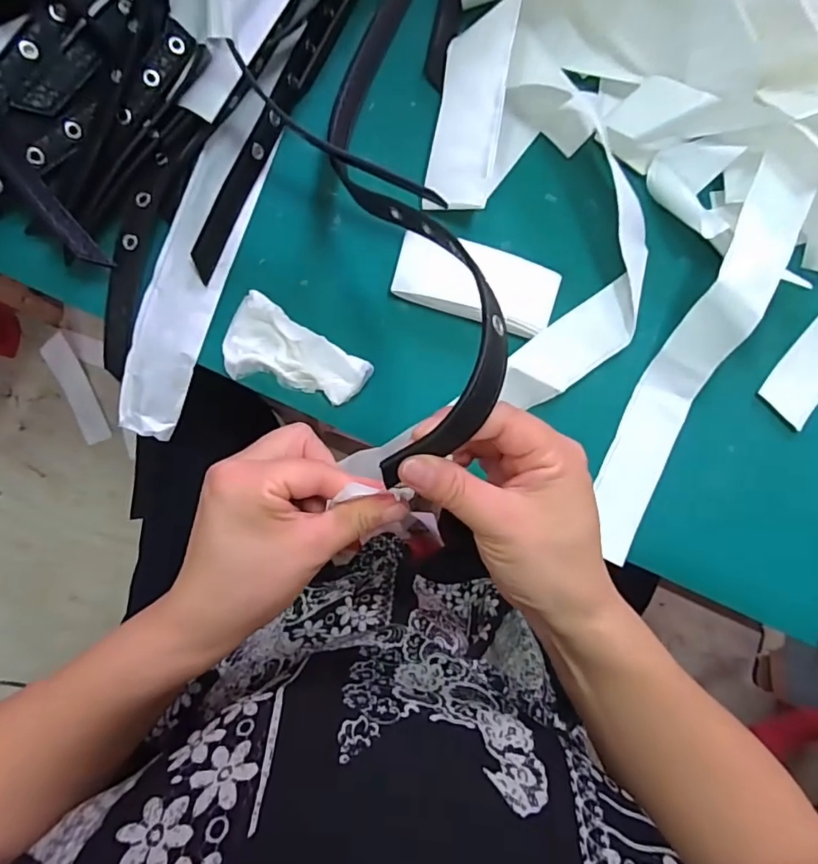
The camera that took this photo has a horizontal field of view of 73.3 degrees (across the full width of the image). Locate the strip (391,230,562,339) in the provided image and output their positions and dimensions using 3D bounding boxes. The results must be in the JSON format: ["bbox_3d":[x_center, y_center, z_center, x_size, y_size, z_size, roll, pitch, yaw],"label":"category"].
[{"bbox_3d":[0.050,-0.109,0.398,0.118,0.015,0.059,15,85,-6],"label":"strip"}]

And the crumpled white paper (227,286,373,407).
[{"bbox_3d":[-0.080,-0.048,0.378,0.095,0.011,0.053,32,83,-5],"label":"crumpled white paper"}]

